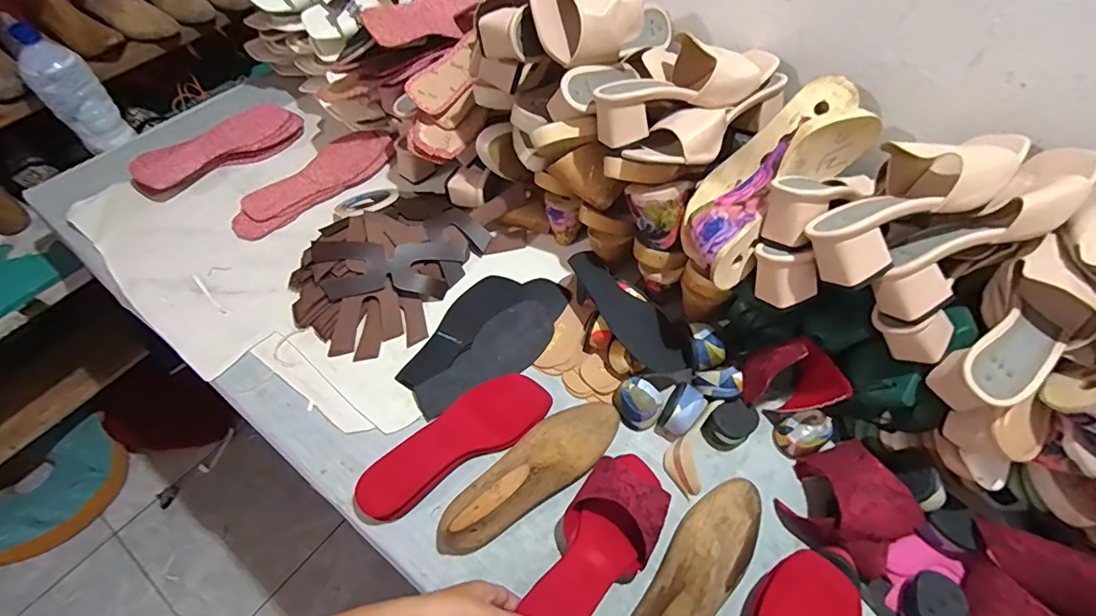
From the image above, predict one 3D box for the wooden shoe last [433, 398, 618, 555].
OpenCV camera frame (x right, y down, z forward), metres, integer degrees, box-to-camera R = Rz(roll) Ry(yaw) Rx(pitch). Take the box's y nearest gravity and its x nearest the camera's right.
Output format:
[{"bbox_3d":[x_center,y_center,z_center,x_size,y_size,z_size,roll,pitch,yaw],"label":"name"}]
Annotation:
[{"bbox_3d":[-0.016,0.179,0.554,0.241,0.080,0.080,-40,67,-23],"label":"wooden shoe last"}]

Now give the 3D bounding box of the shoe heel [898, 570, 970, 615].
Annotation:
[{"bbox_3d":[0.390,0.306,0.507,0.050,0.040,0.066,21,59,11],"label":"shoe heel"}]

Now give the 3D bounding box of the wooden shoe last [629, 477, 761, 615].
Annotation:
[{"bbox_3d":[0.151,0.273,0.502,0.076,0.077,0.247,35,63,18],"label":"wooden shoe last"}]

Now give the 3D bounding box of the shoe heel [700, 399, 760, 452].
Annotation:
[{"bbox_3d":[0.226,0.142,0.618,0.064,0.043,0.049,-39,67,-23],"label":"shoe heel"}]

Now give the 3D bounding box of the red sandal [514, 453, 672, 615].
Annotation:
[{"bbox_3d":[0.050,0.251,0.520,0.093,0.066,0.234,33,49,17],"label":"red sandal"}]

